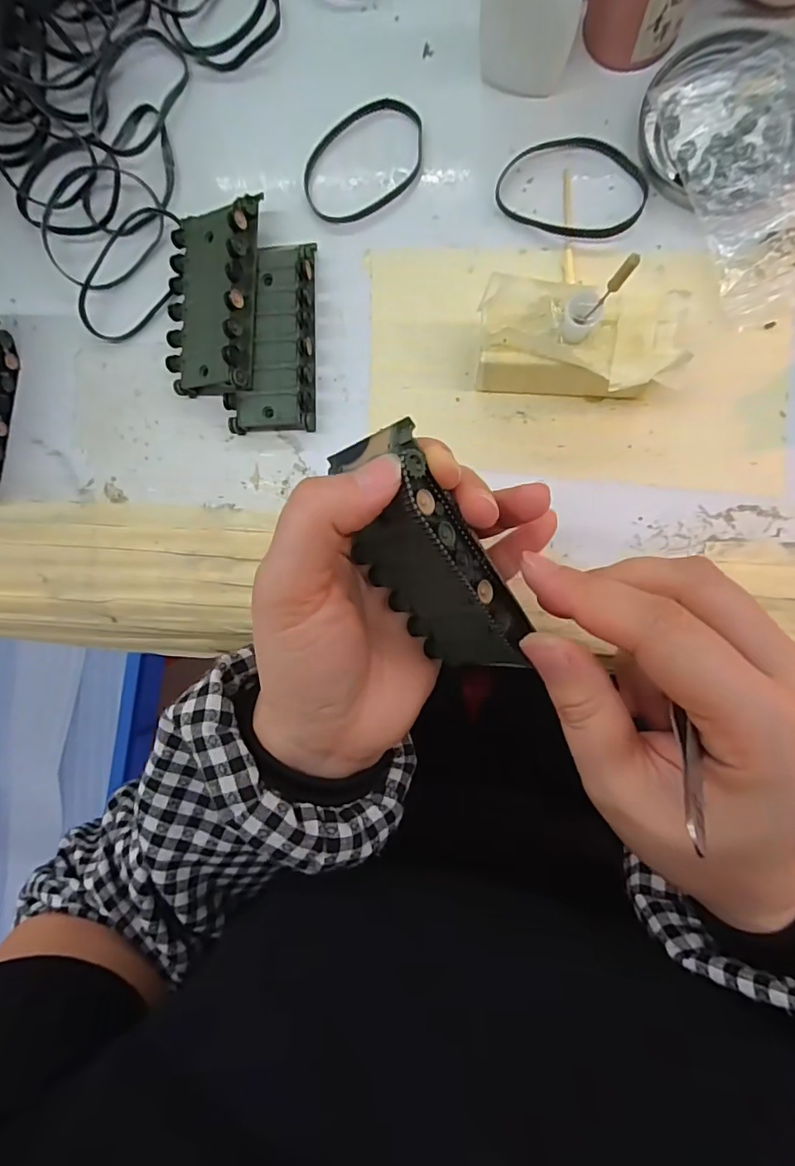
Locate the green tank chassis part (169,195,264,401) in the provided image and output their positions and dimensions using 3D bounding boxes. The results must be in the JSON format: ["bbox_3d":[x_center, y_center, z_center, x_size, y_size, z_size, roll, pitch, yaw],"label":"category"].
[{"bbox_3d":[-0.091,-0.142,0.264,0.043,0.022,0.090,4,91,31],"label":"green tank chassis part"}]

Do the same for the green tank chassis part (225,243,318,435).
[{"bbox_3d":[-0.062,-0.123,0.265,0.041,0.016,0.092,1,87,7],"label":"green tank chassis part"}]

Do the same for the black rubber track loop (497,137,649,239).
[{"bbox_3d":[0.085,-0.192,0.253,0.069,0.004,0.047,25,90,8],"label":"black rubber track loop"}]

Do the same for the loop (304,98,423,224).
[{"bbox_3d":[-0.019,-0.216,0.267,0.067,0.004,0.049,-36,83,4],"label":"loop"}]

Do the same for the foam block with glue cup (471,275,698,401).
[{"bbox_3d":[0.080,-0.104,0.232,0.087,0.041,0.044,8,88,7],"label":"foam block with glue cup"}]

